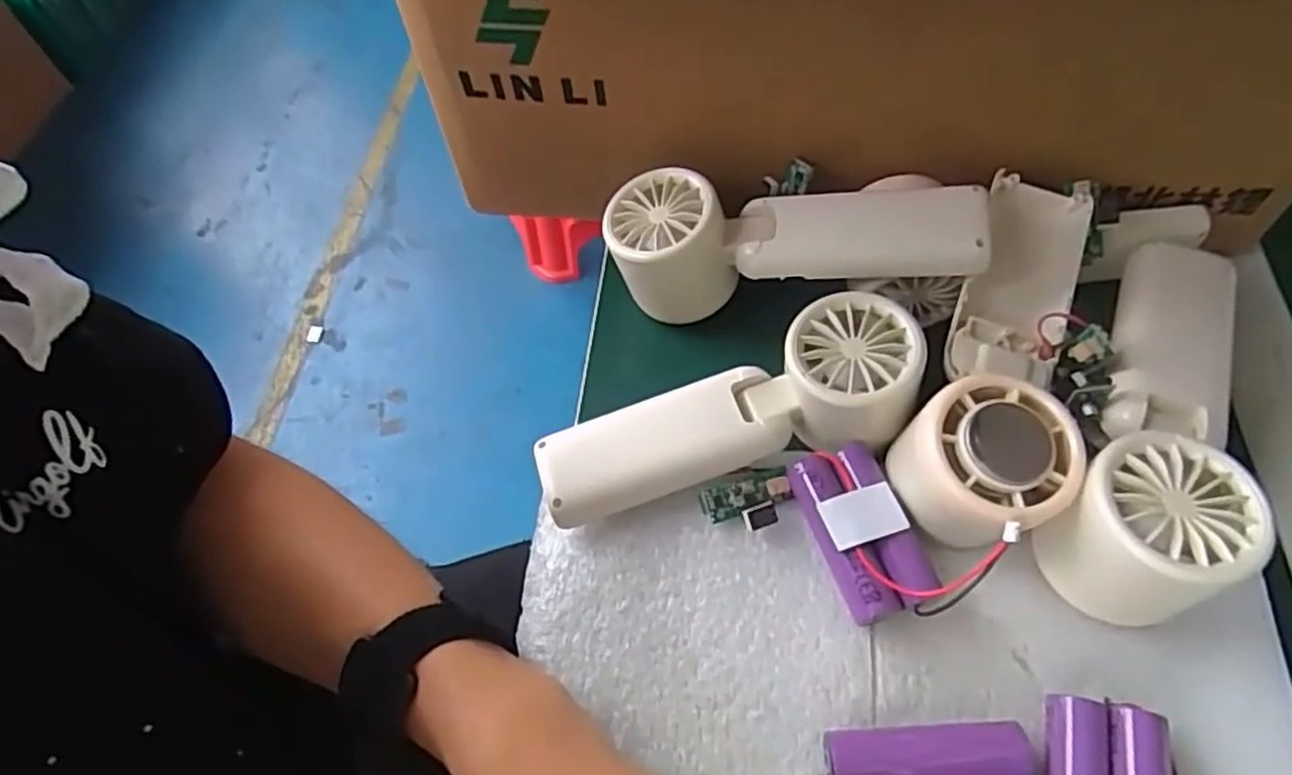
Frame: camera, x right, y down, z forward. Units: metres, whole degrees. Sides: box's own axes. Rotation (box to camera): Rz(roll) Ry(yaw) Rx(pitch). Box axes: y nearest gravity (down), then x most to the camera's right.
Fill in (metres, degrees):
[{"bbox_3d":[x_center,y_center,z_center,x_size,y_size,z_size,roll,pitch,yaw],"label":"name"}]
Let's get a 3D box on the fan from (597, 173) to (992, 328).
[{"bbox_3d":[0.065,-0.066,0.330,0.164,0.046,0.066,3,86,14],"label":"fan"}]

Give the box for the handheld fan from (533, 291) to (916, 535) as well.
[{"bbox_3d":[0.036,0.016,0.308,0.159,0.039,0.052,-22,60,5],"label":"handheld fan"}]

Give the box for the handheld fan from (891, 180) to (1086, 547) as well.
[{"bbox_3d":[0.149,-0.012,0.296,0.059,0.046,0.170,22,63,15],"label":"handheld fan"}]

